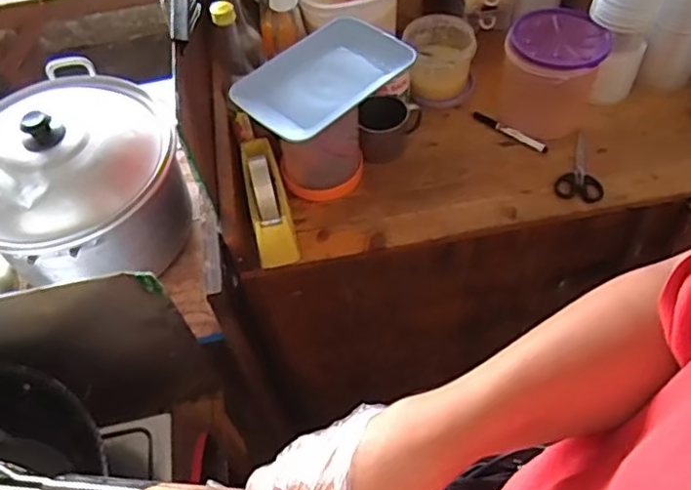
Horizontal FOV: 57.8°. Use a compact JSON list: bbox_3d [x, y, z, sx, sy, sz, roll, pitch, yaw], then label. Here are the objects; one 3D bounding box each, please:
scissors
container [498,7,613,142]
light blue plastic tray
[{"bbox_3d":[0.358,-0.115,0.939,0.067,0.006,0.131,16,58,16],"label":"scissors"},{"bbox_3d":[0.310,-0.254,0.950,0.141,0.137,0.127,12,57,14],"label":"container"},{"bbox_3d":[-0.033,-0.225,0.836,0.226,0.031,0.155,-40,61,-21],"label":"light blue plastic tray"}]

